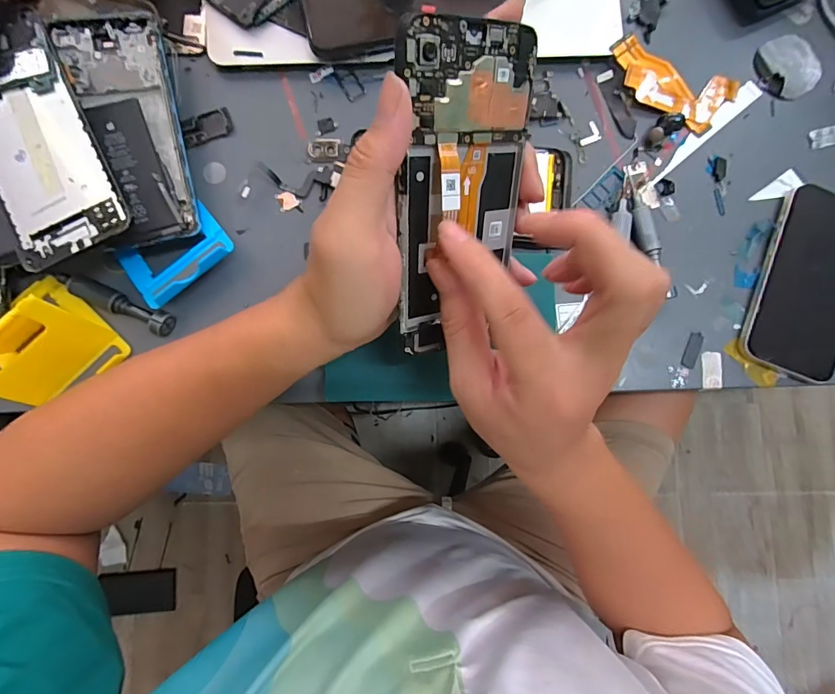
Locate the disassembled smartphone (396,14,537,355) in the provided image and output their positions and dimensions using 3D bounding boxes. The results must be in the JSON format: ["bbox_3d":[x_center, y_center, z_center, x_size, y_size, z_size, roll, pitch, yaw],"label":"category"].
[{"bbox_3d":[0.023,-0.073,0.219,0.070,0.015,0.152,-15,124,-25],"label":"disassembled smartphone"}]

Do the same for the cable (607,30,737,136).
[{"bbox_3d":[0.204,-0.213,0.341,0.105,0.004,0.052,25,83,0],"label":"cable"}]

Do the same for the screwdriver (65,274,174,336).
[{"bbox_3d":[-0.209,-0.030,0.298,0.077,0.012,0.016,24,83,0],"label":"screwdriver"}]

